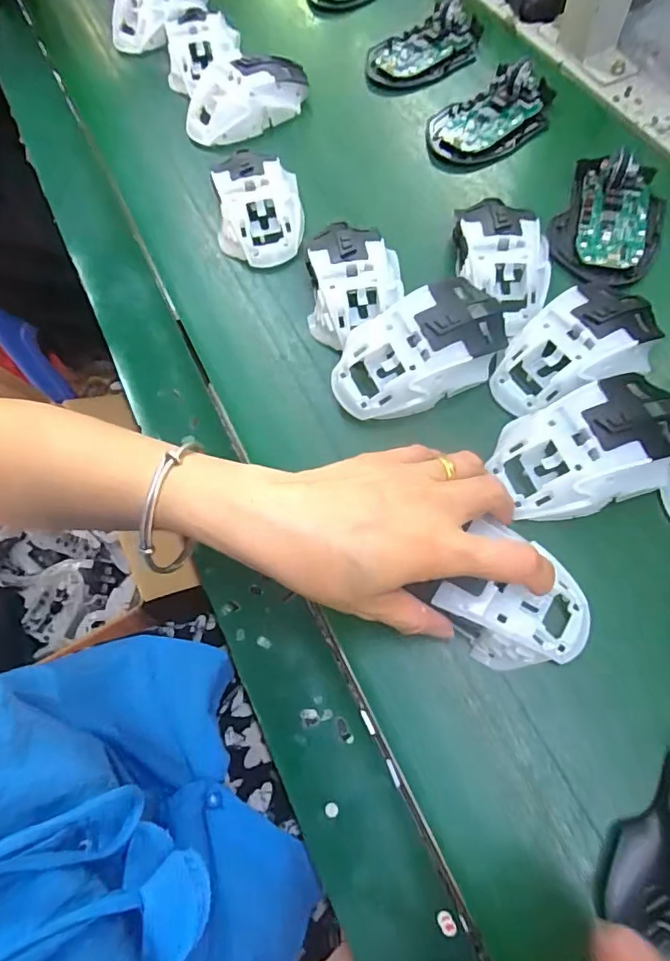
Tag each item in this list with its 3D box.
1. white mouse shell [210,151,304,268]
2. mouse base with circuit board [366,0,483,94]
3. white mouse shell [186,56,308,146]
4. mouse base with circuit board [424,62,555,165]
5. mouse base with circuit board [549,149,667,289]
[{"bbox_3d":[-0.058,-0.207,0.408,0.066,0.040,0.091,-5,72,-4],"label":"white mouse shell"},{"bbox_3d":[0.085,-0.396,0.482,0.112,0.026,0.070,-30,75,-11],"label":"mouse base with circuit board"},{"bbox_3d":[-0.076,-0.331,0.461,0.112,0.035,0.054,-20,73,-8],"label":"white mouse shell"},{"bbox_3d":[0.131,-0.304,0.438,0.109,0.028,0.072,-26,74,-10],"label":"mouse base with circuit board"},{"bbox_3d":[0.199,-0.187,0.379,0.071,0.020,0.106,25,73,6],"label":"mouse base with circuit board"}]

